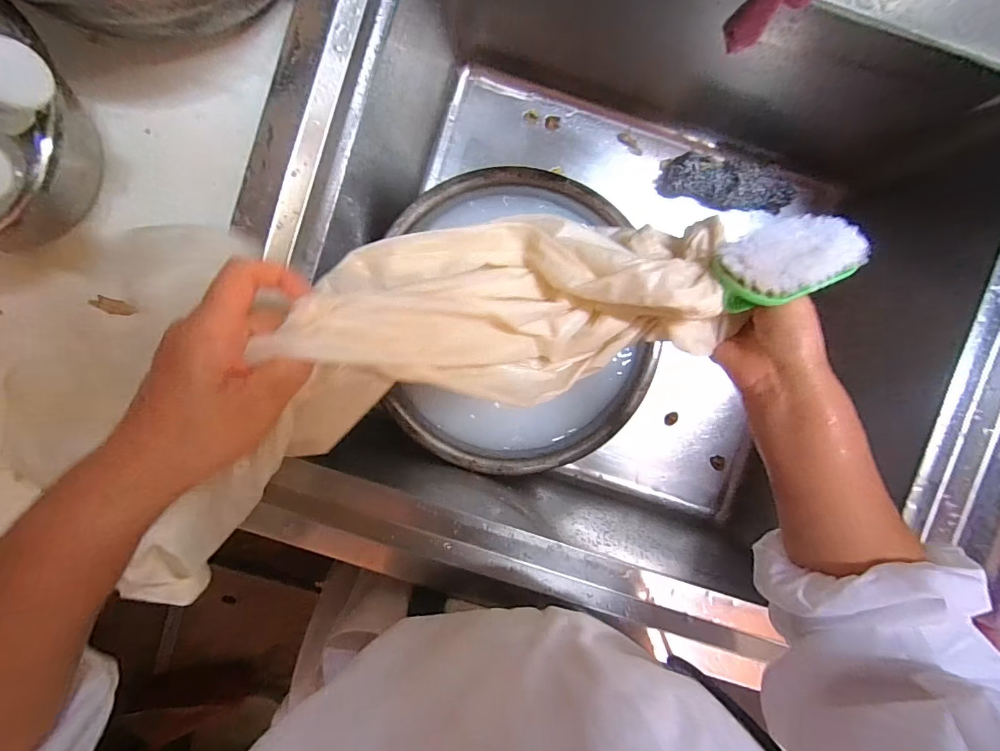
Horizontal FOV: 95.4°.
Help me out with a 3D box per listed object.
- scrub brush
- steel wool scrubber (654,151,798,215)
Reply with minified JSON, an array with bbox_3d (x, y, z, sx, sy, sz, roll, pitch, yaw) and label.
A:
[{"bbox_3d":[0.197,-0.081,0.308,0.125,0.040,0.050,-22,94,-20],"label":"scrub brush"},{"bbox_3d":[0.303,-0.253,0.601,0.176,0.042,0.063,15,92,-2],"label":"steel wool scrubber"}]

